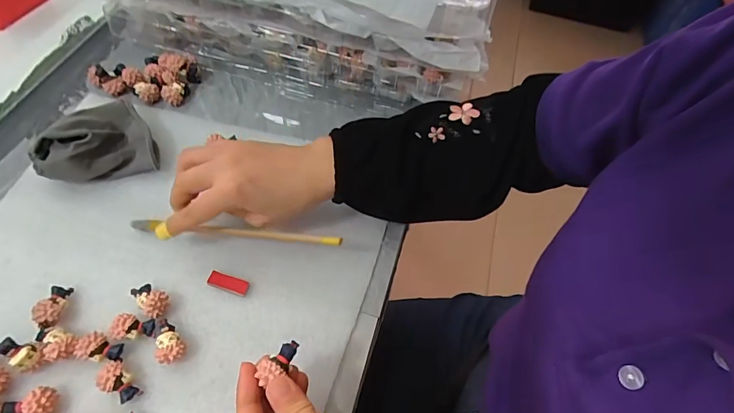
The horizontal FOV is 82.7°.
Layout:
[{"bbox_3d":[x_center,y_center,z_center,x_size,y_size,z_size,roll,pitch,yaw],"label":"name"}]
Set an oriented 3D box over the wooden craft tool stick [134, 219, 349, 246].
[{"bbox_3d":[-0.112,0.021,0.346,0.186,0.008,0.008,4,56,11],"label":"wooden craft tool stick"}]

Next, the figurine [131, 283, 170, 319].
[{"bbox_3d":[-0.169,0.072,0.327,0.033,0.020,0.020,35,61,15],"label":"figurine"}]

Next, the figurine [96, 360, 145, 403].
[{"bbox_3d":[-0.174,0.124,0.294,0.027,0.020,0.018,31,60,12],"label":"figurine"}]

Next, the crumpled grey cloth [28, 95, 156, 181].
[{"bbox_3d":[-0.250,-0.063,0.388,0.094,0.049,0.078,-15,61,-15],"label":"crumpled grey cloth"}]

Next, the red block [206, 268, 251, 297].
[{"bbox_3d":[-0.115,0.063,0.344,0.034,0.006,0.014,19,58,5],"label":"red block"}]

